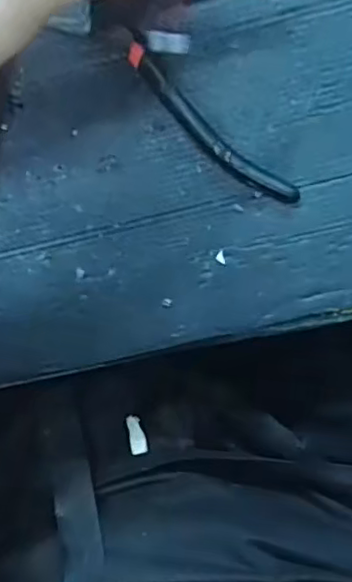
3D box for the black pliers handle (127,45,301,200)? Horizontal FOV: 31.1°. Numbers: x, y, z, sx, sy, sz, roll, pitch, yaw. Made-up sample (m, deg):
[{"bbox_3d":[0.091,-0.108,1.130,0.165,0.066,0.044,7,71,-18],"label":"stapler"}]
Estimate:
[{"bbox_3d":[0.016,-0.077,0.308,0.107,0.011,0.015,42,98,-1],"label":"black pliers handle"}]

